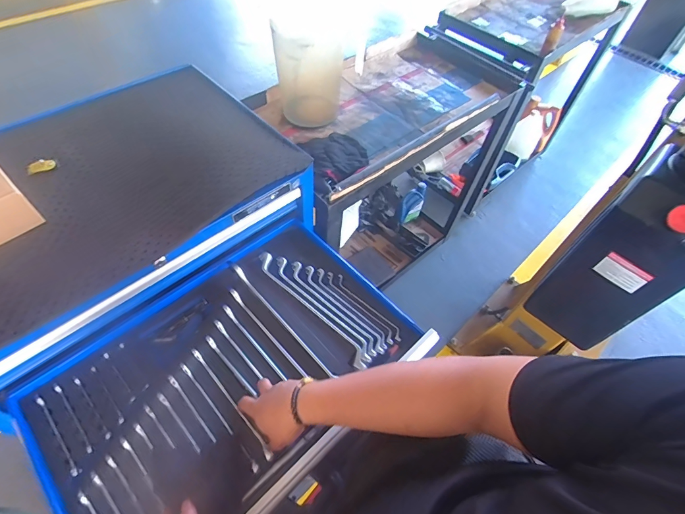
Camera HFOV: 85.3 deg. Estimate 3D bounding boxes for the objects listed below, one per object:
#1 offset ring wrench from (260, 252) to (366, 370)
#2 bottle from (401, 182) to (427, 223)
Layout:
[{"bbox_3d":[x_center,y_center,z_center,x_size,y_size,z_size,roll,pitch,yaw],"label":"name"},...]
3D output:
[{"bbox_3d":[-0.064,0.094,0.720,0.032,0.021,0.310,-37,64,-26],"label":"offset ring wrench"},{"bbox_3d":[0.330,-0.253,1.741,0.086,0.206,0.052,30,33,17],"label":"bottle"}]

